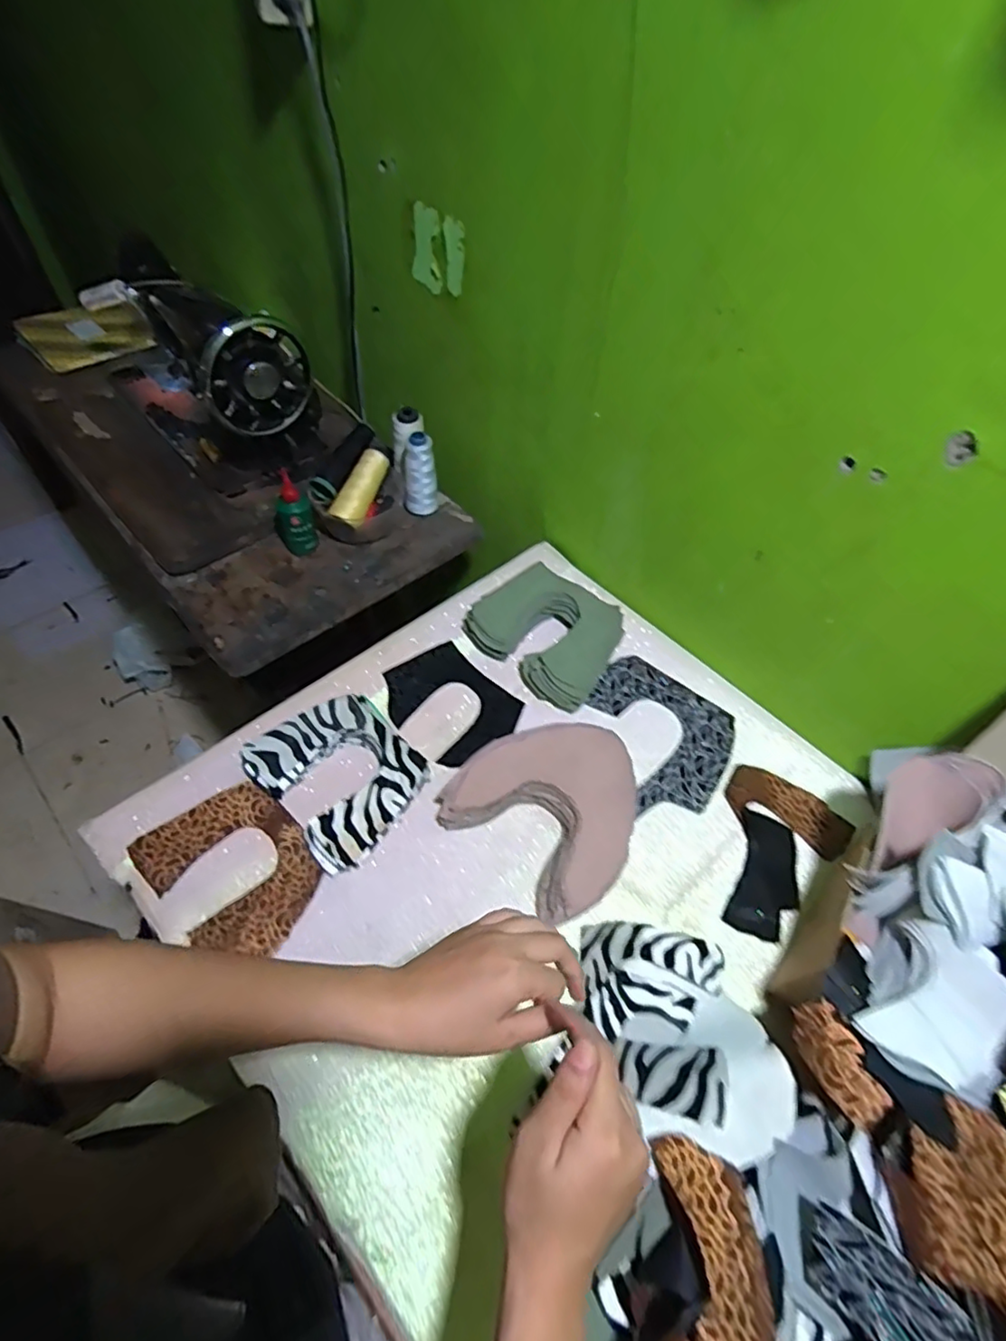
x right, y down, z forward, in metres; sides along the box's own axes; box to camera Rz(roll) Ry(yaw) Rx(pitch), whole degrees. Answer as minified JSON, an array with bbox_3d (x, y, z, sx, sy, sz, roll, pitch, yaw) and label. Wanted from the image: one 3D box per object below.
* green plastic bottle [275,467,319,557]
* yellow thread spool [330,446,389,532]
[{"bbox_3d":[-0.267,-0.195,0.784,0.038,0.107,0.042,37,60,20],"label":"green plastic bottle"},{"bbox_3d":[-0.183,-0.236,0.804,0.034,0.042,0.107,25,80,13],"label":"yellow thread spool"}]

